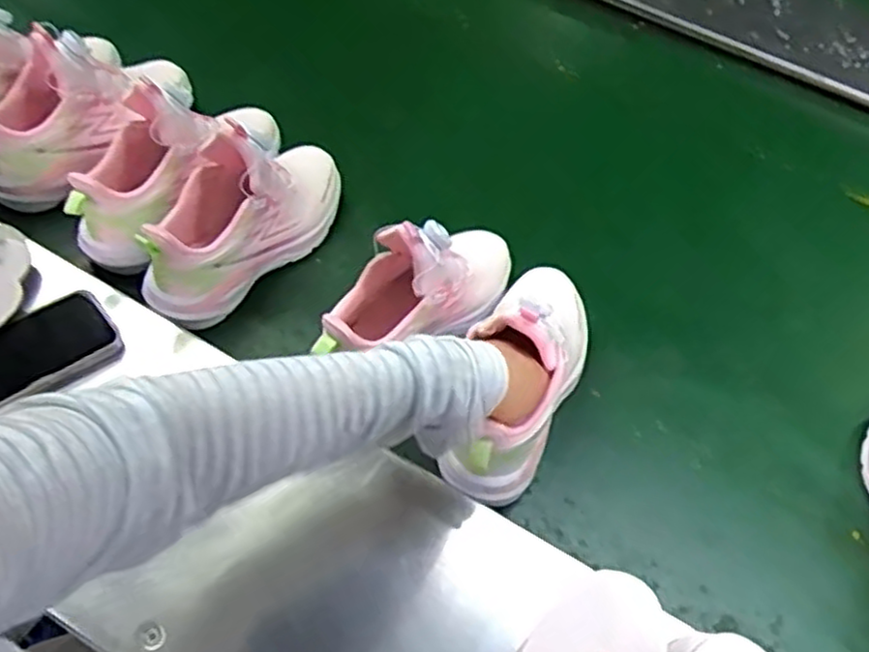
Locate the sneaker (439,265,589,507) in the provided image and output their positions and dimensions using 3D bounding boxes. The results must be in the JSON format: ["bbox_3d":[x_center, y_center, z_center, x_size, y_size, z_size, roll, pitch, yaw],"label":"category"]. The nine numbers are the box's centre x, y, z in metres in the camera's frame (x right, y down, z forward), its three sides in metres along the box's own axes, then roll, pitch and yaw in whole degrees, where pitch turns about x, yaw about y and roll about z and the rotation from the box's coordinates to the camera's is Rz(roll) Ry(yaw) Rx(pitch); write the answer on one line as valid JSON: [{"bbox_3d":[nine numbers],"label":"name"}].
[{"bbox_3d":[0.083,0.029,0.622,0.080,0.134,0.237,21,55,10],"label":"sneaker"}]

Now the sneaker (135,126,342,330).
[{"bbox_3d":[-0.187,-0.122,0.717,0.087,0.141,0.244,33,58,18],"label":"sneaker"}]

